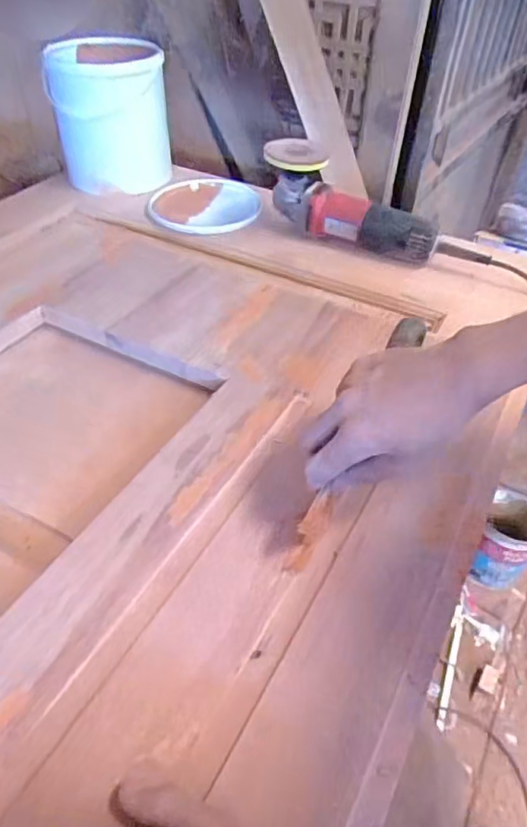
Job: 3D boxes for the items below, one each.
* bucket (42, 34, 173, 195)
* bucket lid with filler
[{"bbox_3d":[-0.246,-0.485,0.919,0.169,0.195,0.157,-5,45,-10],"label":"bucket"},{"bbox_3d":[-0.094,-0.326,0.882,0.171,0.019,0.171,-1,44,-6],"label":"bucket lid with filler"}]

